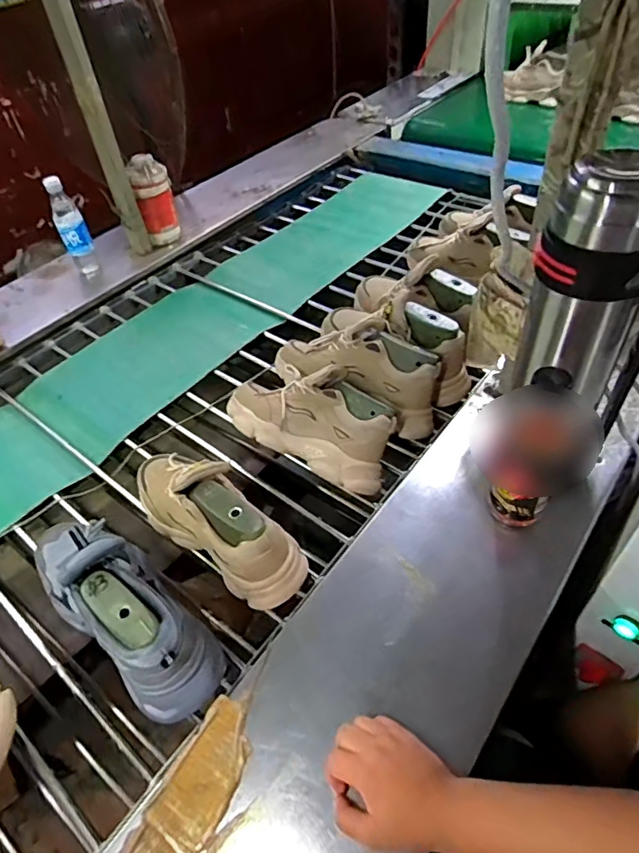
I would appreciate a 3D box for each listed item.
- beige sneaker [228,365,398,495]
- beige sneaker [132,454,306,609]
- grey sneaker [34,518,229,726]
[{"bbox_3d":[-0.009,-0.012,0.824,0.282,0.098,0.156,25,80,20],"label":"beige sneaker"},{"bbox_3d":[-0.144,0.108,0.683,0.281,0.124,0.104,28,57,25],"label":"beige sneaker"},{"bbox_3d":[-0.244,0.189,0.604,0.307,0.124,0.101,34,60,28],"label":"grey sneaker"}]

